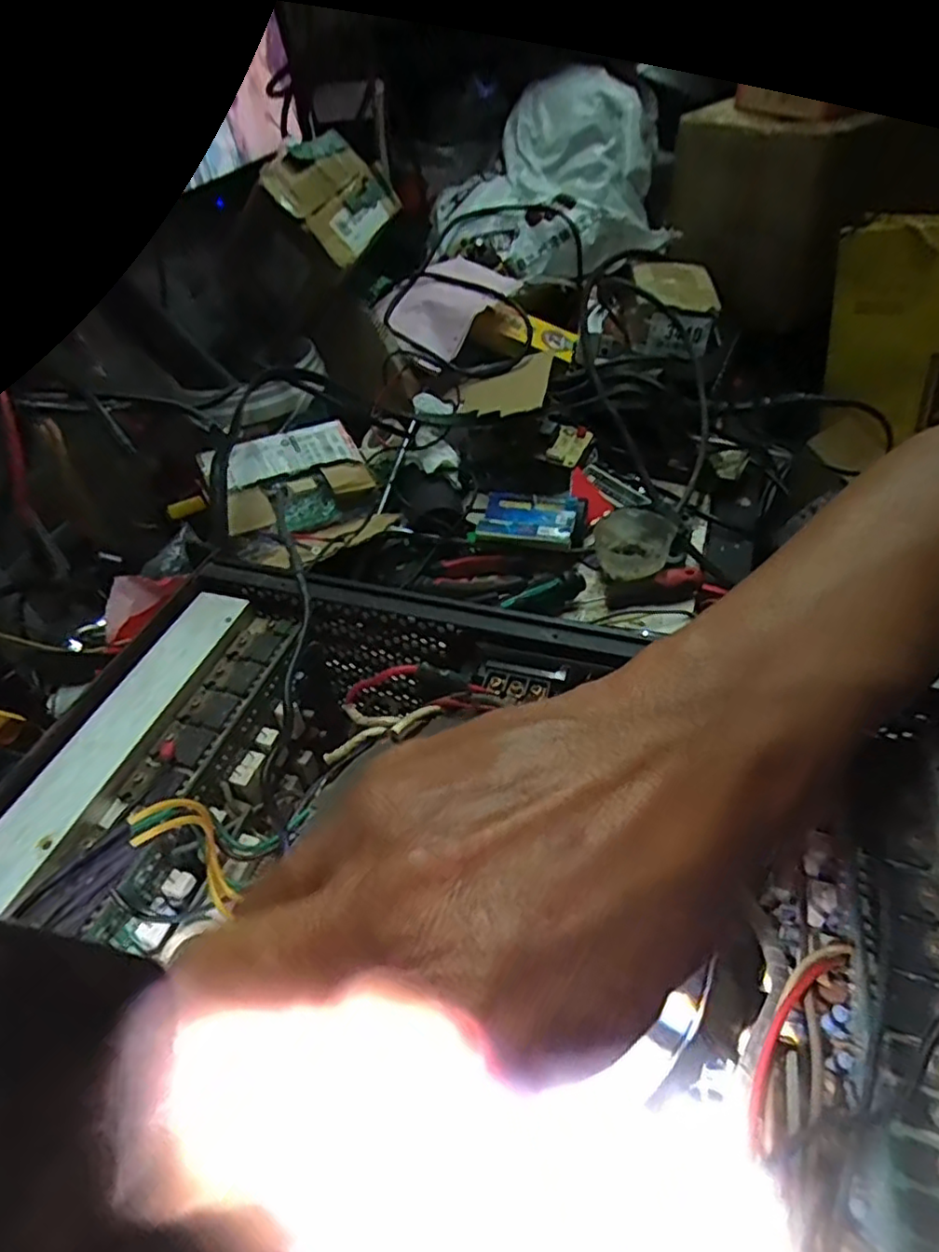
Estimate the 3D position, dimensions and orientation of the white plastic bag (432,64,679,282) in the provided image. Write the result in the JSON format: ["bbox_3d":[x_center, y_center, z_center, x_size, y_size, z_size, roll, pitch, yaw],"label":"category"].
[{"bbox_3d":[0.097,-0.509,0.733,0.250,0.145,0.233,14,48,19],"label":"white plastic bag"}]

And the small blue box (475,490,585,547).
[{"bbox_3d":[0.052,-0.089,0.560,0.084,0.025,0.059,7,46,13],"label":"small blue box"}]

